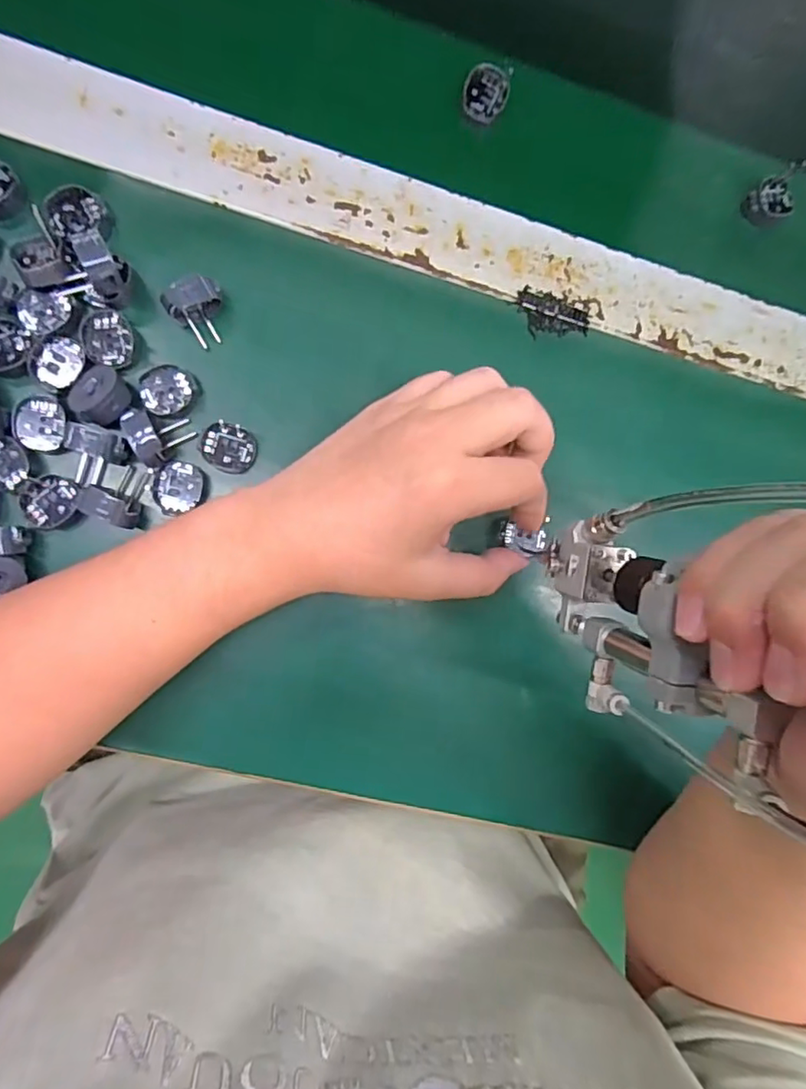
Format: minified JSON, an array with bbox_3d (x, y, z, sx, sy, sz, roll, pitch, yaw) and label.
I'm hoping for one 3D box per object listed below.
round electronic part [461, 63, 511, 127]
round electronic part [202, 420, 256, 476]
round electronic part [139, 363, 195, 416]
[{"bbox_3d":[0.048,-0.263,0.343,0.026,0.009,0.028,0,92,-9],"label":"round electronic part"},{"bbox_3d":[-0.093,-0.052,0.317,0.026,0.012,0.026,0,92,-9],"label":"round electronic part"},{"bbox_3d":[-0.125,-0.081,0.310,0.025,0.012,0.027,0,92,-9],"label":"round electronic part"}]

